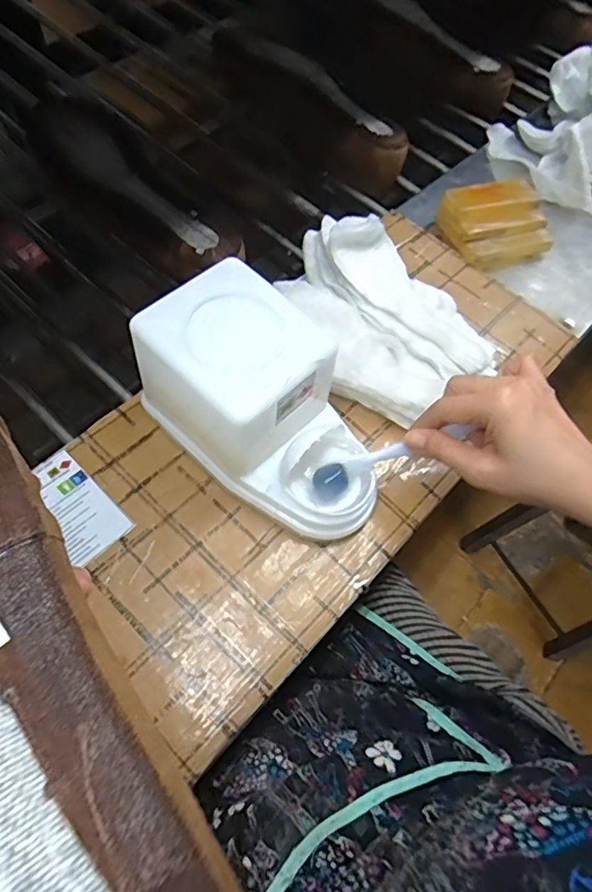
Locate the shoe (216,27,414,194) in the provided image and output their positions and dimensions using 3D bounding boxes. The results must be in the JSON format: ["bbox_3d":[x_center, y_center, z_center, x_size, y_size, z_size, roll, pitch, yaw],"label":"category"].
[{"bbox_3d":[0.007,-0.415,0.675,0.288,0.085,0.083,42,66,15],"label":"shoe"}]

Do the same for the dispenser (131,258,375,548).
[{"bbox_3d":[-0.018,-0.024,0.391,0.189,0.105,0.105,39,64,13],"label":"dispenser"}]

